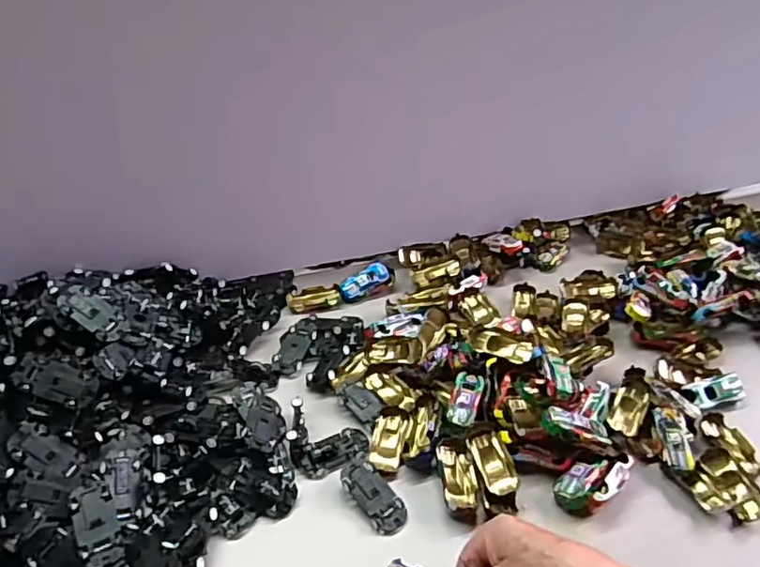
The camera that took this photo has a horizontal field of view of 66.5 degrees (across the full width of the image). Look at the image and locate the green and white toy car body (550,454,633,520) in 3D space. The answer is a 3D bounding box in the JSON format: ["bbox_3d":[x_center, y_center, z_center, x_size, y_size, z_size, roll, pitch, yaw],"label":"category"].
[{"bbox_3d":[0.180,0.167,0.491,0.070,0.030,0.038,-24,45,-29],"label":"green and white toy car body"}]

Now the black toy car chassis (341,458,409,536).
[{"bbox_3d":[-0.007,0.175,0.483,0.031,0.013,0.069,-28,47,-33],"label":"black toy car chassis"}]

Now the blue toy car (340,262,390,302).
[{"bbox_3d":[-0.018,-0.003,0.700,0.064,0.016,0.029,-24,44,-29],"label":"blue toy car"}]

